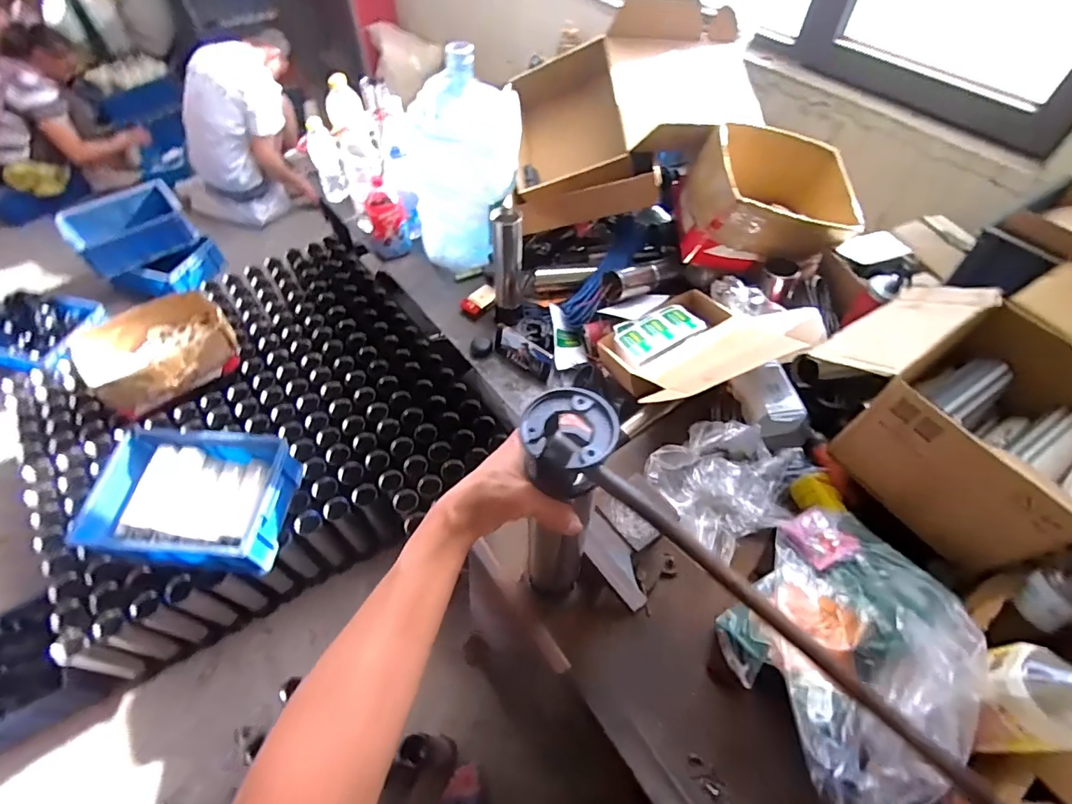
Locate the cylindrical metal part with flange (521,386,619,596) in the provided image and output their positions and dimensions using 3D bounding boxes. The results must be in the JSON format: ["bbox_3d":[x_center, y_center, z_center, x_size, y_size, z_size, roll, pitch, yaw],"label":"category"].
[{"bbox_3d":[0.021,0.110,0.507,0.065,0.295,0.071,-5,50,-5],"label":"cylindrical metal part with flange"}]

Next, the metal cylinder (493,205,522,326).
[{"bbox_3d":[-0.066,-0.302,1.195,0.070,0.288,0.076,-2,55,-2],"label":"metal cylinder"}]

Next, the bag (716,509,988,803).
[{"bbox_3d":[0.380,0.295,0.643,0.215,0.166,0.384,21,57,14],"label":"bag"}]

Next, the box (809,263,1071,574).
[{"bbox_3d":[0.692,-0.022,0.736,0.412,0.279,0.417,-31,60,-20],"label":"box"}]

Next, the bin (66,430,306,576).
[{"bbox_3d":[-0.843,0.244,1.275,0.440,0.147,0.321,3,55,2],"label":"bin"}]

